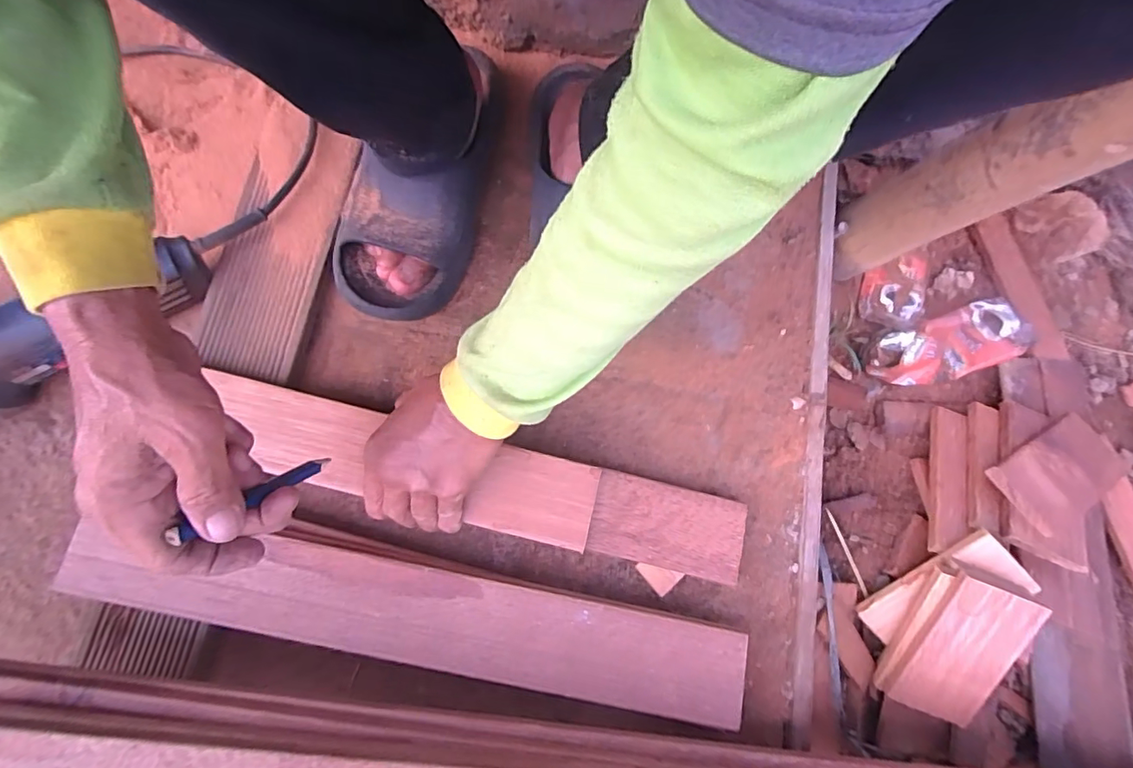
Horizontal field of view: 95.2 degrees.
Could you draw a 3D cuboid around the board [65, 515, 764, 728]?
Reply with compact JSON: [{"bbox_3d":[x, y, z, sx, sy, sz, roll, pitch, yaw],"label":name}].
[{"bbox_3d":[-0.108,0.160,0.370,0.473,0.022,0.073,11,76,1],"label":"board"}]

